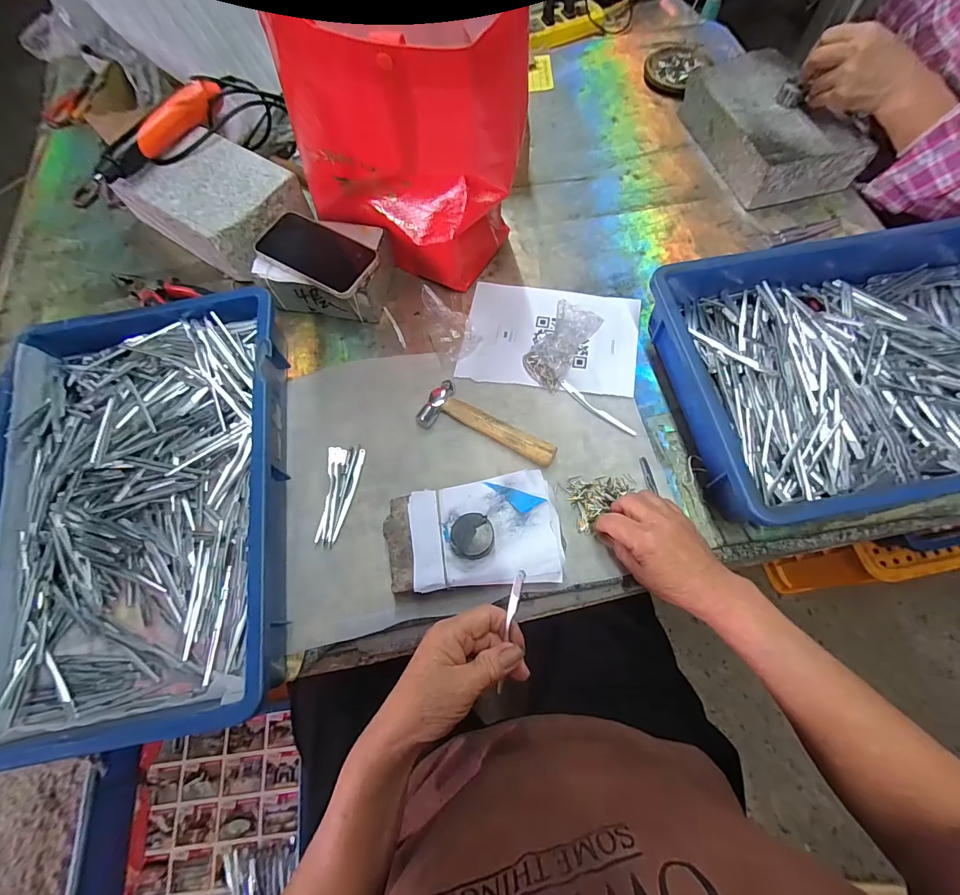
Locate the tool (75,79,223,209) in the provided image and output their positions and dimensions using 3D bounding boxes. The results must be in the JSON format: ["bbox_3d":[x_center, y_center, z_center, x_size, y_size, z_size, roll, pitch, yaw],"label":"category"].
[{"bbox_3d":[-0.434,-0.403,0.550,0.030,0.034,0.244,27,72,13],"label":"tool"}]

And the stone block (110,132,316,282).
[{"bbox_3d":[-0.356,-0.333,0.575,0.209,0.077,0.146,30,72,13],"label":"stone block"}]

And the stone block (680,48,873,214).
[{"bbox_3d":[0.415,-0.463,0.607,0.145,0.068,0.239,-16,68,-5],"label":"stone block"}]

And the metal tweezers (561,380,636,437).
[{"bbox_3d":[0.135,-0.044,0.484,0.102,0.005,0.010,39,74,16],"label":"metal tweezers"}]

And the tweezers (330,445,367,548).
[{"bbox_3d":[-0.144,0.052,0.456,0.011,0.006,0.111,9,68,5],"label":"tweezers"}]

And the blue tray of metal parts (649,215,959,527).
[{"bbox_3d":[0.420,-0.102,0.456,0.422,0.077,0.318,-10,68,-2],"label":"blue tray of metal parts"}]

